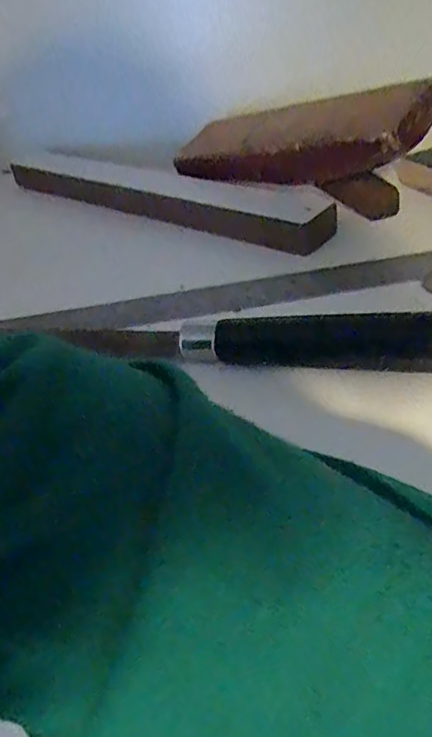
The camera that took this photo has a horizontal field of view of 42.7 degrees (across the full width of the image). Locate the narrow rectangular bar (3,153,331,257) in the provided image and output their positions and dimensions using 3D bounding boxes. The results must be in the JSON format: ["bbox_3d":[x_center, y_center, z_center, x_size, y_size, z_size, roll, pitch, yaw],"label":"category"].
[{"bbox_3d":[-0.049,-0.132,0.405,0.287,0.028,0.044,25,44,35],"label":"narrow rectangular bar"}]

